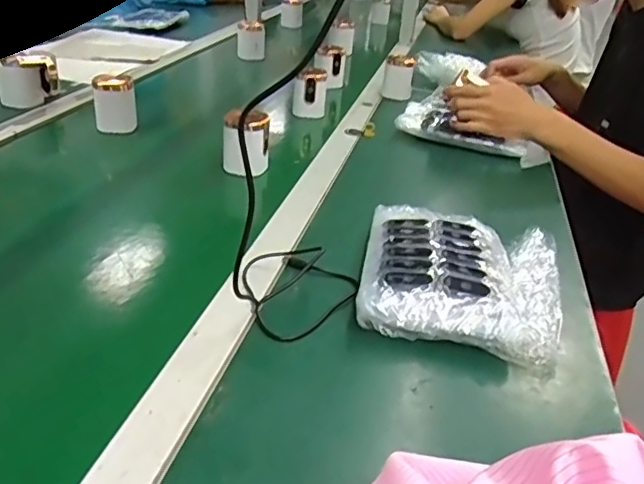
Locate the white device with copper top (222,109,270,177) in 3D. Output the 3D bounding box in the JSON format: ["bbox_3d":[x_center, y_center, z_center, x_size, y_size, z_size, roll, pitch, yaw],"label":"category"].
[{"bbox_3d":[-0.101,-0.131,0.757,0.058,0.079,0.044,21,35,25],"label":"white device with copper top"}]

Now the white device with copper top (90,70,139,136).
[{"bbox_3d":[-0.307,-0.207,0.865,0.056,0.076,0.051,-7,33,-16],"label":"white device with copper top"}]

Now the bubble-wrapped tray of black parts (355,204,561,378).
[{"bbox_3d":[0.134,0.027,0.555,0.181,0.043,0.199,10,32,10],"label":"bubble-wrapped tray of black parts"}]

